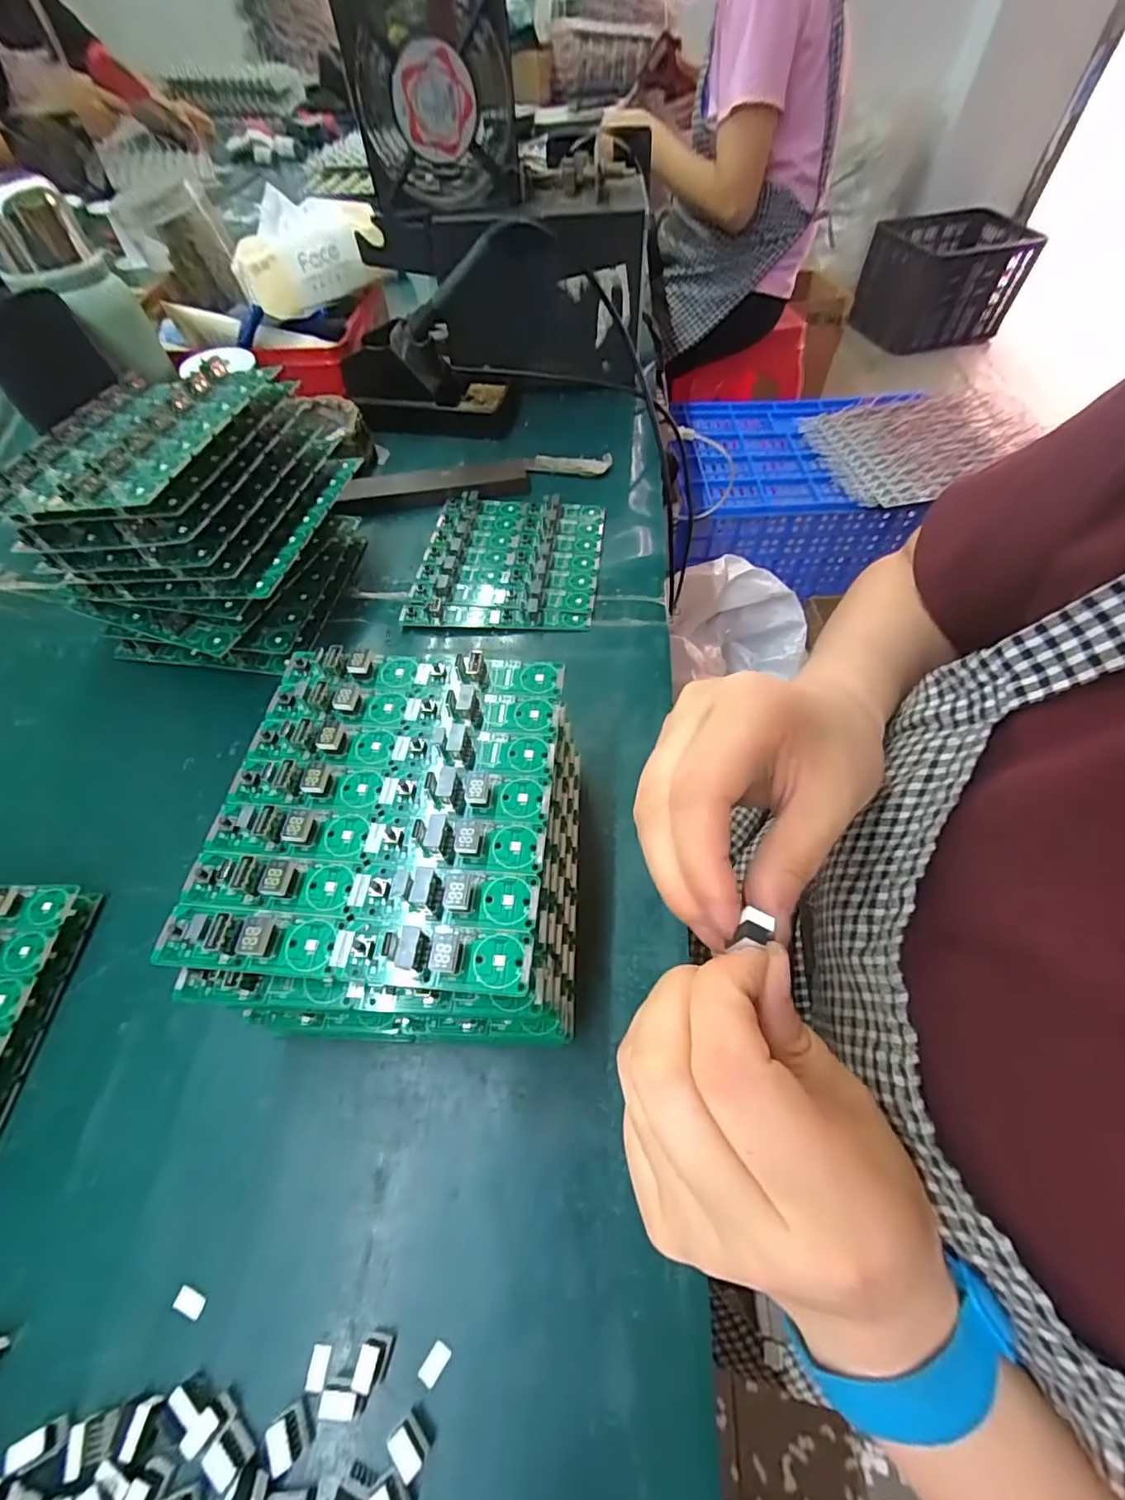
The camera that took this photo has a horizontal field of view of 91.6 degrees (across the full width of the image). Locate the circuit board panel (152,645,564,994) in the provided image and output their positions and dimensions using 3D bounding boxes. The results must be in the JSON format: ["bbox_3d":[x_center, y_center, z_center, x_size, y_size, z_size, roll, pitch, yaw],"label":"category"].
[{"bbox_3d":[-0.073,0.015,0.228,0.133,0.016,0.146,4,57,4],"label":"circuit board panel"}]

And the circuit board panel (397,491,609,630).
[{"bbox_3d":[-0.041,-0.152,0.423,0.136,0.011,0.145,6,58,1],"label":"circuit board panel"}]

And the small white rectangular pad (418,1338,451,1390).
[{"bbox_3d":[-0.046,0.221,0.197,0.007,0.004,0.012,33,62,17],"label":"small white rectangular pad"}]

